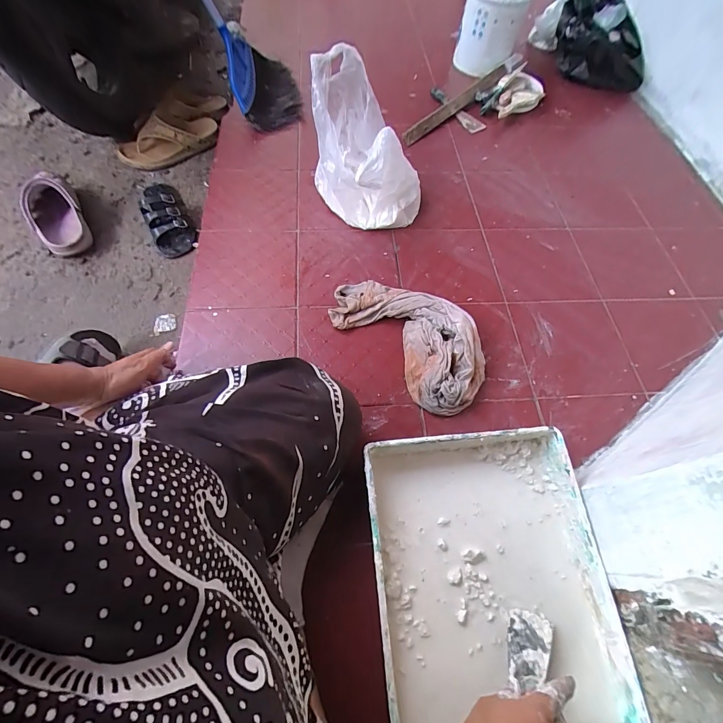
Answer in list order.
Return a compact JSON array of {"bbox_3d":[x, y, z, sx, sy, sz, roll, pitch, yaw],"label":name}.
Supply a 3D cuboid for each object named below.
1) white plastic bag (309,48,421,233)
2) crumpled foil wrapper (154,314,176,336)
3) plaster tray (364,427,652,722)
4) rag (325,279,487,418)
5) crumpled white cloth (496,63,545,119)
[{"bbox_3d":[0.016,-0.430,0.739,0.210,0.262,0.205,-1,61,-3],"label":"white plastic bag"},{"bbox_3d":[-0.371,-0.071,0.695,0.042,0.007,0.037,-22,64,-14],"label":"crumpled foil wrapper"},{"bbox_3d":[0.159,0.268,0.455,0.279,0.050,0.348,-4,63,-6],"label":"plaster tray"},{"bbox_3d":[0.091,-0.056,0.653,0.169,0.050,0.298,-41,70,-21],"label":"rag"},{"bbox_3d":[0.455,-0.790,1.094,0.133,0.048,0.220,33,65,15],"label":"crumpled white cloth"}]

